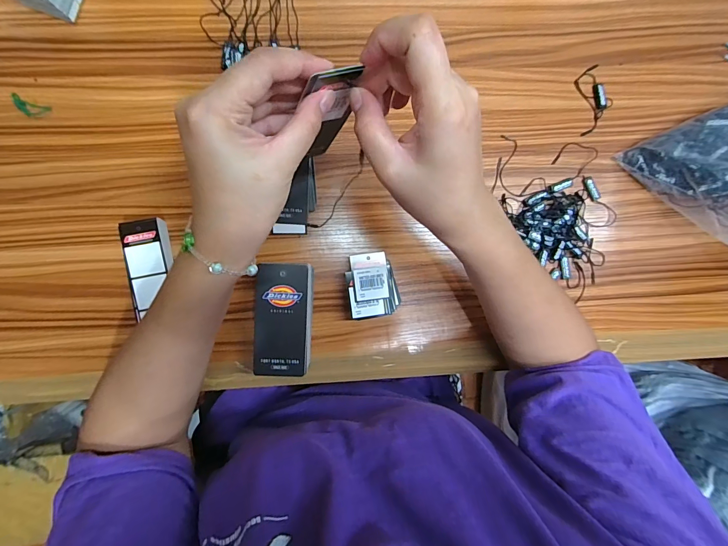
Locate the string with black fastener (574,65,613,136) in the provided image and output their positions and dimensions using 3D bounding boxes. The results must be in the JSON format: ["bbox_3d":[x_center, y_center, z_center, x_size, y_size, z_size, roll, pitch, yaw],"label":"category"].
[{"bbox_3d":[0.259,-0.196,0.403,0.037,0.007,0.072,-14,93,-3],"label":"string with black fastener"}]

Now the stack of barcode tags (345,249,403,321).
[{"bbox_3d":[0.009,0.012,0.389,0.053,0.025,0.066,-10,93,-4],"label":"stack of barcode tags"}]

